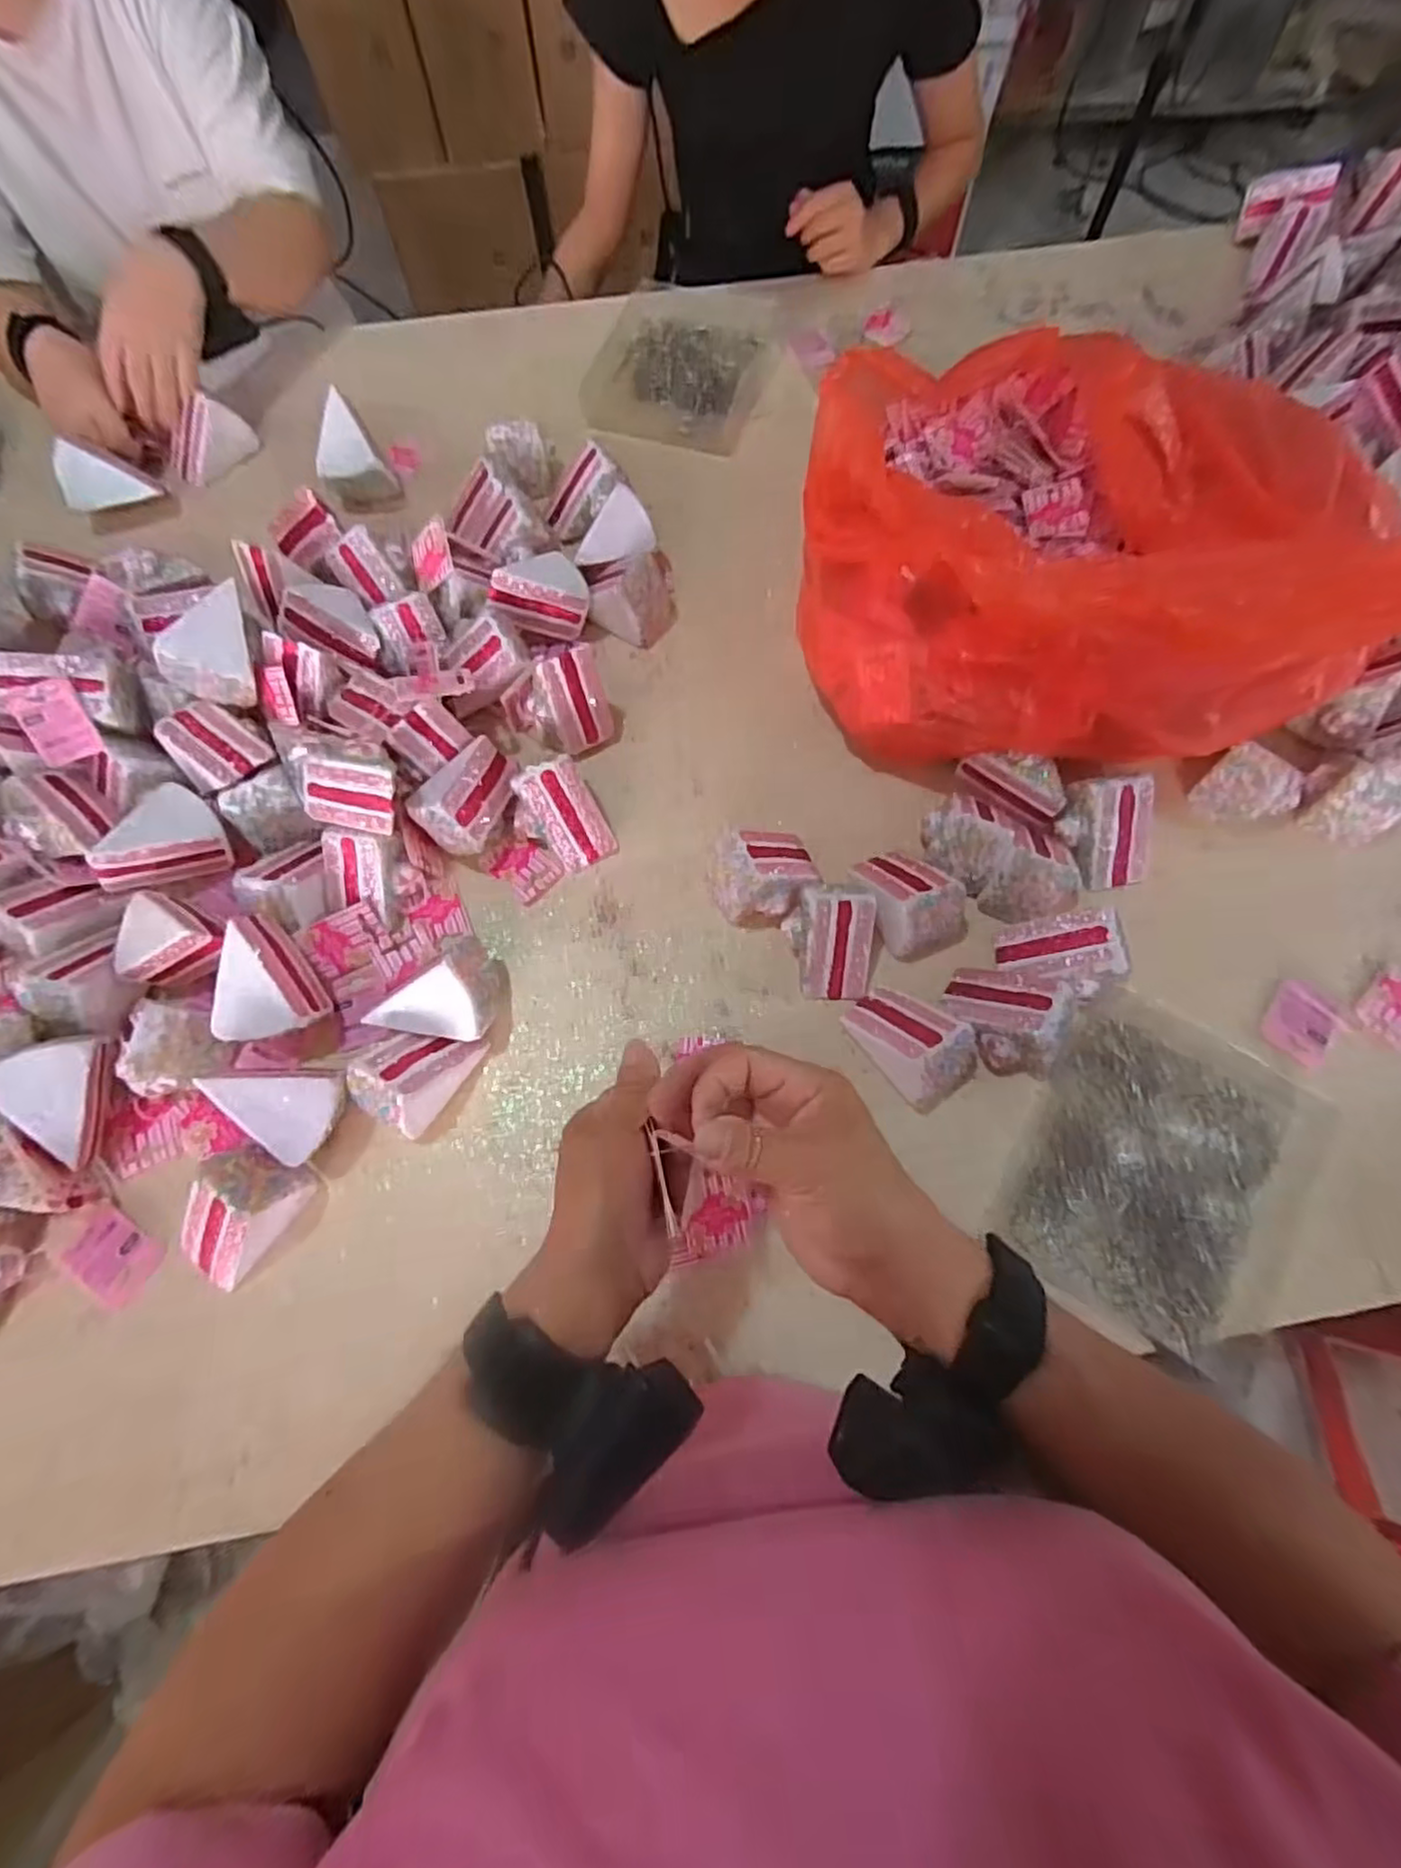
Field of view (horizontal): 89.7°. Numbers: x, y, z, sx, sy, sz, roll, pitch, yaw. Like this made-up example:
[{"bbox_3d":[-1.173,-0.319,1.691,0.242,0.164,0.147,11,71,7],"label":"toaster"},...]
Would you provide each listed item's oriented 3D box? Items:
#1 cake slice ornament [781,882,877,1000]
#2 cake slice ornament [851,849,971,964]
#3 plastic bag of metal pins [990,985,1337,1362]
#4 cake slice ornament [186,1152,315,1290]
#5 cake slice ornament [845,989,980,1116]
[{"bbox_3d":[0.099,0.007,0.532,0.062,0.063,0.073,-4,70,-2],"label":"cake slice ornament"},{"bbox_3d":[0.166,-0.034,0.548,0.069,0.059,0.093,-22,71,-8],"label":"cake slice ornament"},{"bbox_3d":[0.334,0.164,0.508,0.188,0.016,0.221,31,72,11],"label":"plastic bag of metal pins"},{"bbox_3d":[-0.315,0.188,0.474,0.051,0.057,0.092,32,72,11],"label":"cake slice ornament"},{"bbox_3d":[0.153,0.077,0.509,0.063,0.068,0.094,-42,75,-14],"label":"cake slice ornament"}]

